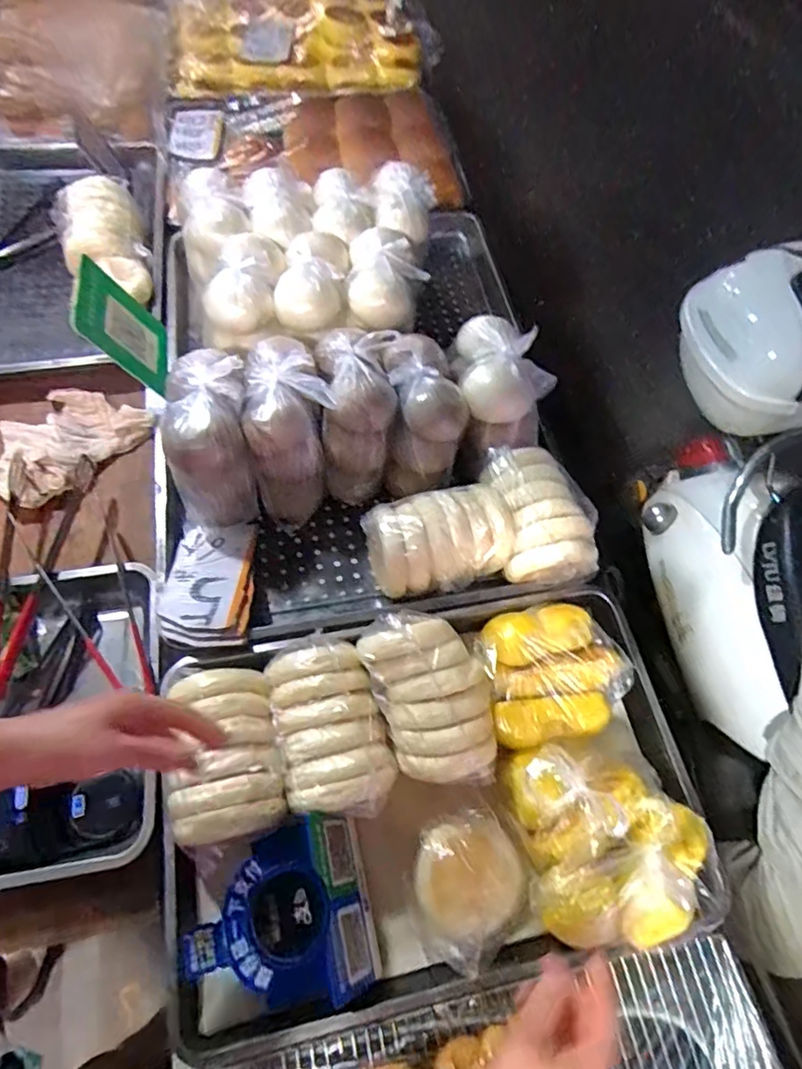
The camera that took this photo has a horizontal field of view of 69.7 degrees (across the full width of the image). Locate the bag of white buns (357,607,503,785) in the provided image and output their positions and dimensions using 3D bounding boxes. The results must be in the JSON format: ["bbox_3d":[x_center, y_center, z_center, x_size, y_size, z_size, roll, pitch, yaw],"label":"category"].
[{"bbox_3d":[0.038,0.182,0.655,0.126,0.080,0.194,-20,65,-13],"label":"bag of white buns"}]

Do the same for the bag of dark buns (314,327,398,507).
[{"bbox_3d":[-0.064,-0.168,0.798,0.108,0.145,0.198,0,63,-3],"label":"bag of dark buns"}]

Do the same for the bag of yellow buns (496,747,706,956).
[{"bbox_3d":[0.215,0.318,0.586,0.197,0.083,0.168,6,62,0],"label":"bag of yellow buns"}]

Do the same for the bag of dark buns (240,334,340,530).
[{"bbox_3d":[-0.148,-0.126,0.764,0.108,0.243,0.105,-2,29,-4],"label":"bag of dark buns"}]

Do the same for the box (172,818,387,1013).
[{"bbox_3d":[-0.105,0.355,0.535,0.147,0.127,0.156,-11,64,-9],"label":"box"}]

